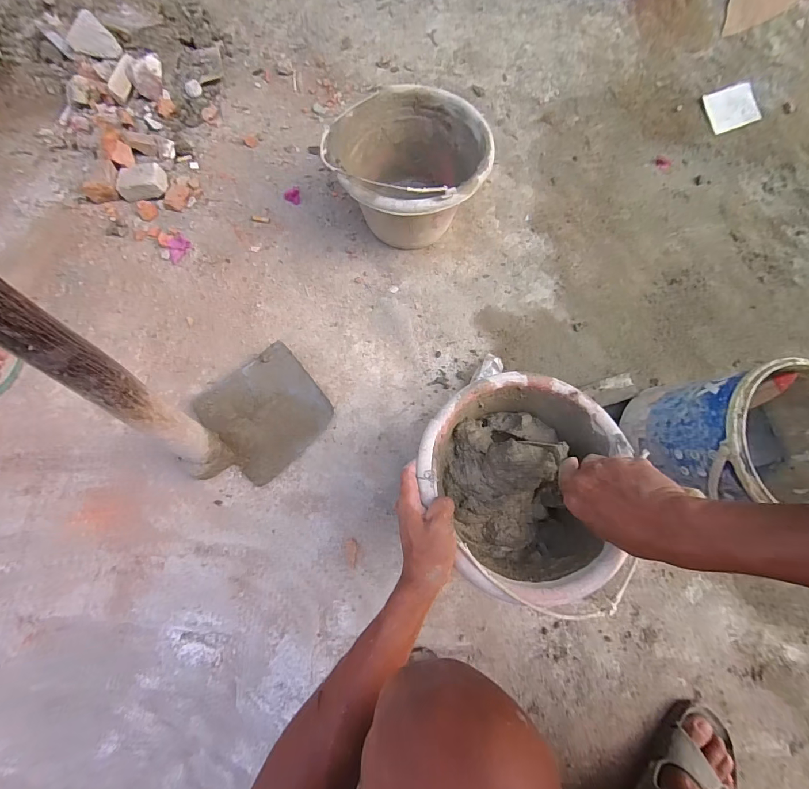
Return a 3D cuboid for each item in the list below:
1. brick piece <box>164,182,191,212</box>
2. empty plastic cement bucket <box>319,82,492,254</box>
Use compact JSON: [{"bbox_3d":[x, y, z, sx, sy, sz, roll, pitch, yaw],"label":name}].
[{"bbox_3d":[-0.424,-0.369,0.721,0.035,0.010,0.056,13,74,1],"label":"brick piece"},{"bbox_3d":[0.008,-0.368,0.666,0.241,0.173,0.240,1,74,-2],"label":"empty plastic cement bucket"}]

